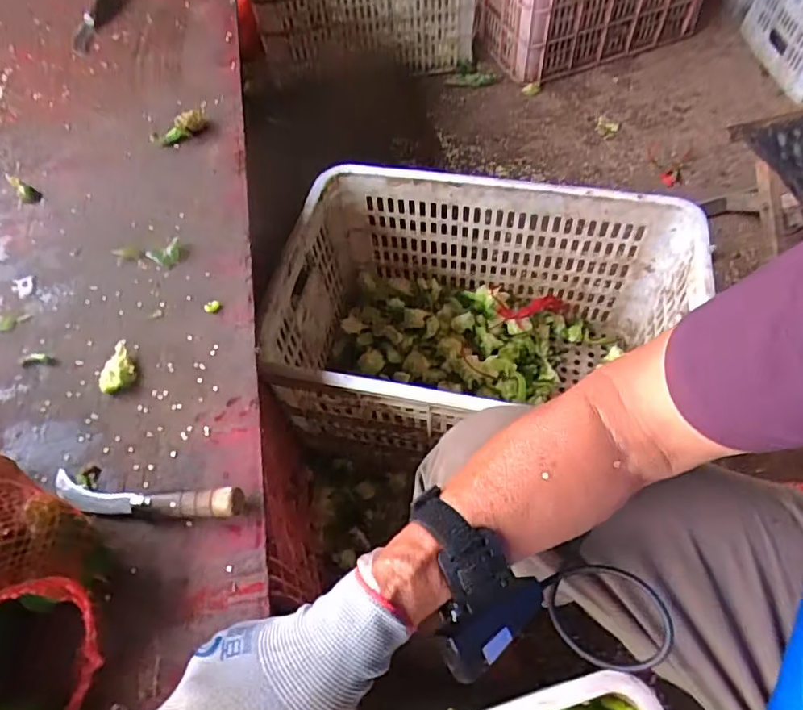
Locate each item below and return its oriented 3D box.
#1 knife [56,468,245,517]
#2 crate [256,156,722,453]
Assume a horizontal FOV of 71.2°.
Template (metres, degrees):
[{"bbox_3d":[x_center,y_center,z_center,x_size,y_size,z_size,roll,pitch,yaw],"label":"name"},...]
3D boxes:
[{"bbox_3d":[-0.228,0.123,0.490,0.183,0.031,0.030,6,59,6],"label":"knife"},{"bbox_3d":[0.108,-0.023,0.796,0.506,0.281,0.338,10,59,6],"label":"crate"}]

